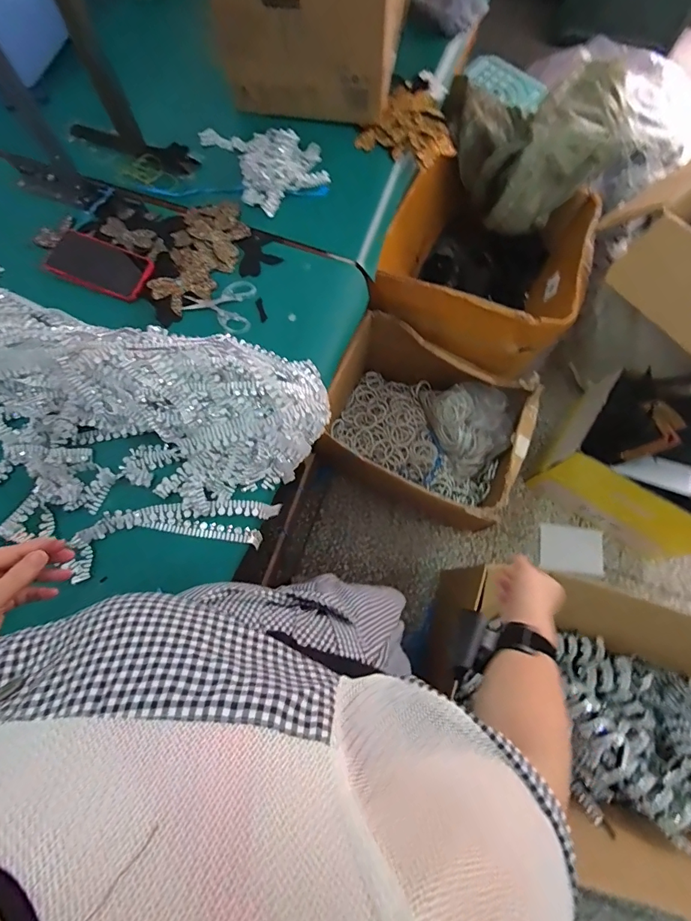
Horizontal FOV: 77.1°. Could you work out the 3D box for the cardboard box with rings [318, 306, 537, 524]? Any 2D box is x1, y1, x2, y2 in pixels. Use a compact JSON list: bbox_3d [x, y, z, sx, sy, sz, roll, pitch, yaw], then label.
[{"bbox_3d":[0.211,-0.092,1.232,0.511,0.323,0.412,25,79,4],"label":"cardboard box with rings"}]

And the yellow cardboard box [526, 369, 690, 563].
[{"bbox_3d":[0.863,0.003,1.264,0.446,0.318,0.400,32,79,5],"label":"yellow cardboard box"}]

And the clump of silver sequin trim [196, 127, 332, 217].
[{"bbox_3d":[-0.142,-0.563,0.795,0.167,0.018,0.219,-32,81,-7],"label":"clump of silver sequin trim"}]

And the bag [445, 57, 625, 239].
[{"bbox_3d":[0.553,-0.909,1.221,0.434,0.207,0.392,-25,80,-6],"label":"bag"}]

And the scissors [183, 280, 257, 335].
[{"bbox_3d":[-0.198,-0.261,0.708,0.112,0.010,0.094,23,79,4],"label":"scissors"}]

